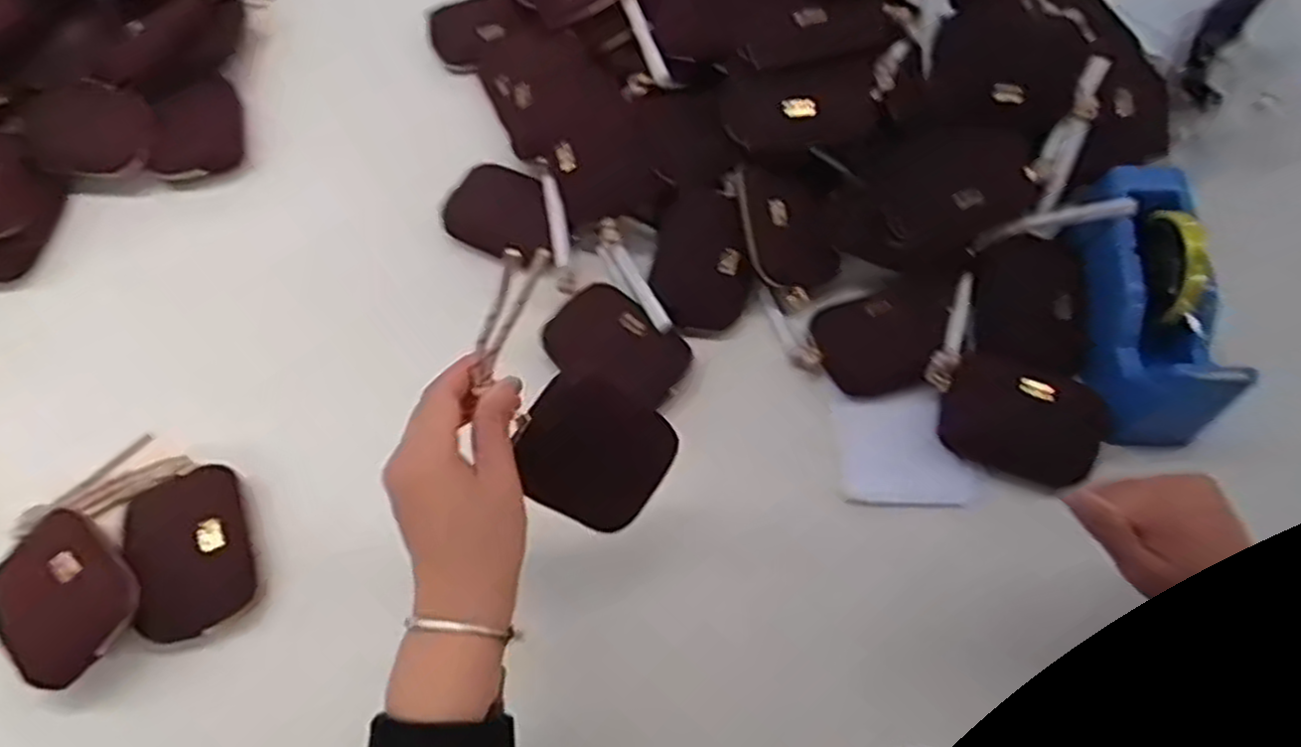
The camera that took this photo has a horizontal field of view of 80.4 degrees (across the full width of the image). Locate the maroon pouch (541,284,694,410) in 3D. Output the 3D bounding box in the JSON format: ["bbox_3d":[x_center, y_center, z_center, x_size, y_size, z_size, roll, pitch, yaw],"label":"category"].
[{"bbox_3d":[-0.025,-0.019,0.616,0.109,0.025,0.080,41,69,20],"label":"maroon pouch"}]

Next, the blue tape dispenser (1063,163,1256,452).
[{"bbox_3d":[0.383,-0.059,0.591,0.080,0.083,0.211,1,63,0],"label":"blue tape dispenser"}]

